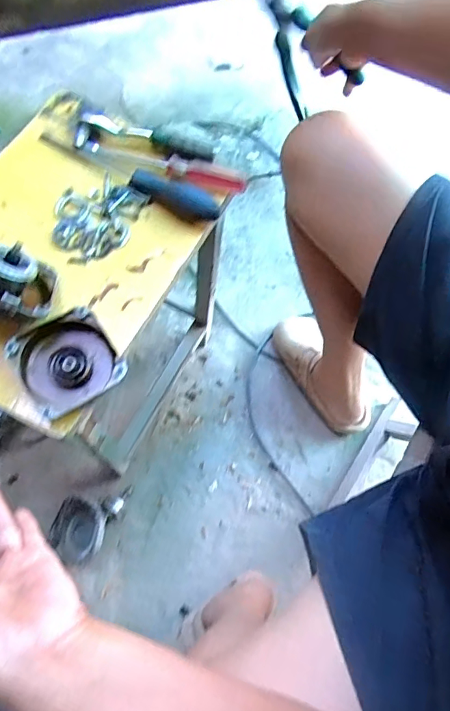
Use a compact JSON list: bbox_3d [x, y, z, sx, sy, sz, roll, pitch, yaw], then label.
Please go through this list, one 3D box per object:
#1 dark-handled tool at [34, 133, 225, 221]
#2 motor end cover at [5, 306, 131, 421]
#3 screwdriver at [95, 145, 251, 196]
[{"bbox_3d":[-0.102,-0.190,0.482,0.210,0.023,0.023,27,74,9],"label":"dark-handled tool"},{"bbox_3d":[-0.136,0.006,0.399,0.078,0.024,0.081,-32,74,-9],"label":"motor end cover"},{"bbox_3d":[-0.055,-0.199,0.485,0.159,0.015,0.021,14,72,5],"label":"screwdriver"}]

